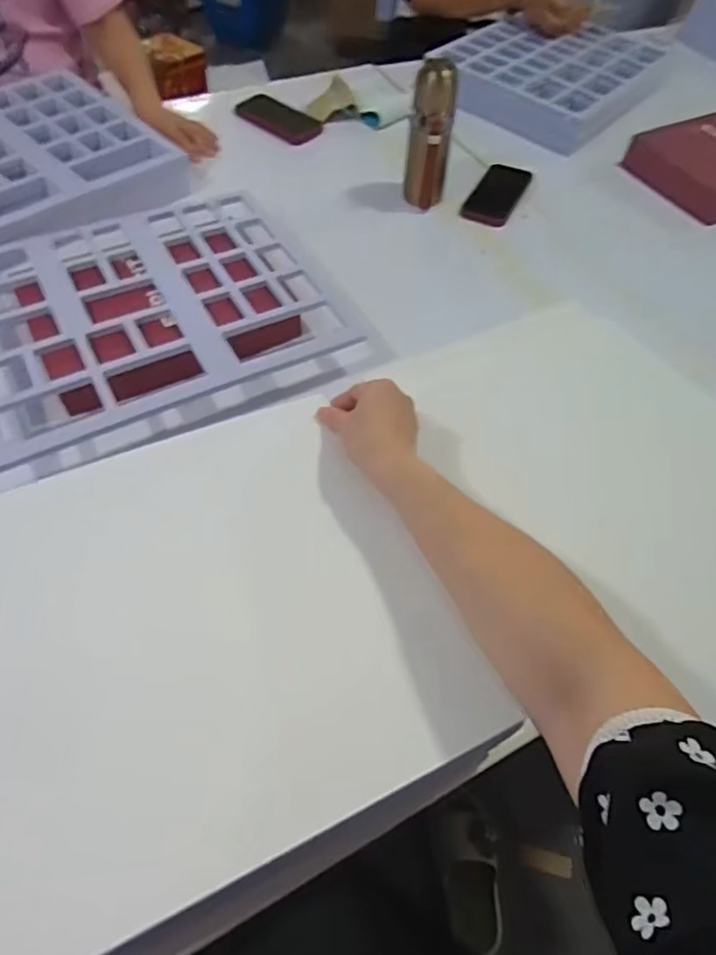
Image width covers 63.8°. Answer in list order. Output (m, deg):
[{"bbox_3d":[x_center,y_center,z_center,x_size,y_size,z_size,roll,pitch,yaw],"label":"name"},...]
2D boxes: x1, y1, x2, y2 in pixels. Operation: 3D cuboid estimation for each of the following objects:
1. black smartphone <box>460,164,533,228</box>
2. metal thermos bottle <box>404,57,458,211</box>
[{"bbox_3d":[0.230,-0.467,0.948,0.073,0.010,0.177,24,57,12],"label":"black smartphone"},{"bbox_3d":[0.110,-0.508,0.871,0.065,0.192,0.053,8,55,2],"label":"metal thermos bottle"}]

